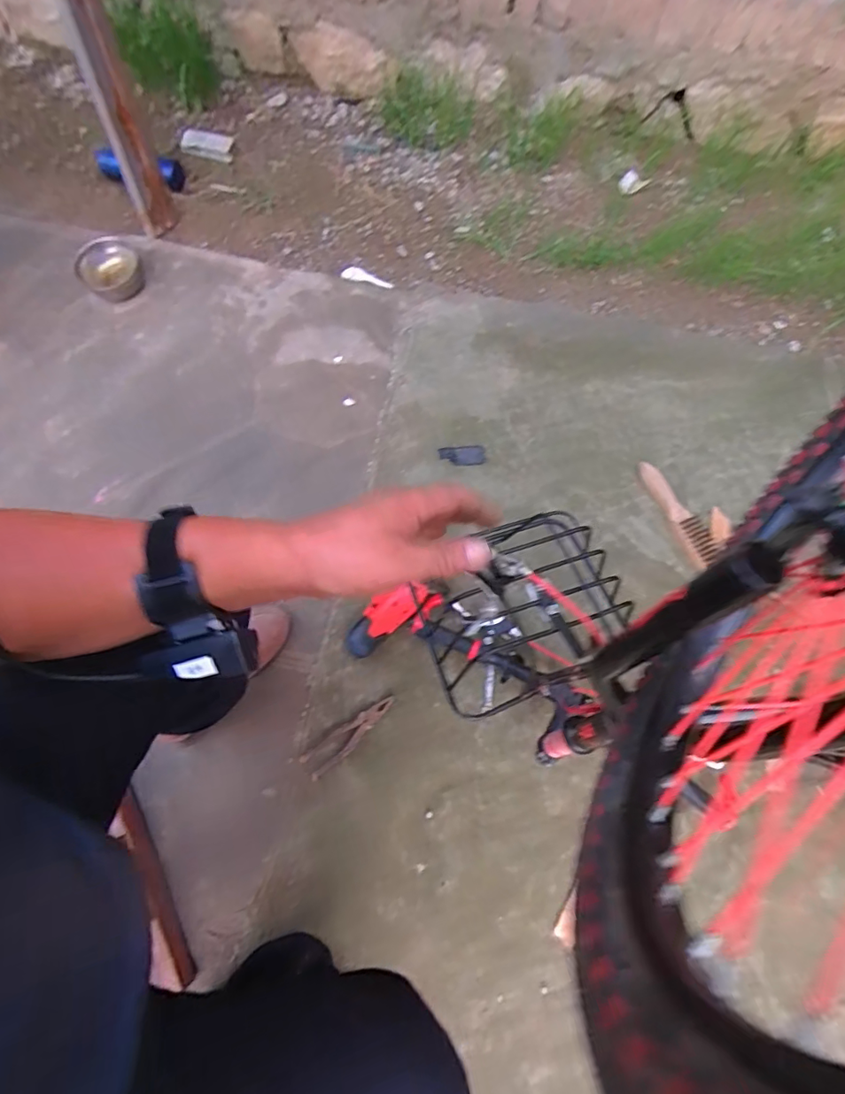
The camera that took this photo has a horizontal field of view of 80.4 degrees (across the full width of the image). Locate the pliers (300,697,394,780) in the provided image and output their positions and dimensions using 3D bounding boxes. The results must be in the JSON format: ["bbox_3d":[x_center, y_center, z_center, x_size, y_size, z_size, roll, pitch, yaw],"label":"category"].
[{"bbox_3d":[-0.116,0.304,0.805,0.168,0.007,0.042,-36,74,-8],"label":"pliers"}]

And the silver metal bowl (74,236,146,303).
[{"bbox_3d":[-0.704,-0.630,1.136,0.137,0.056,0.152,-37,74,-8],"label":"silver metal bowl"}]

